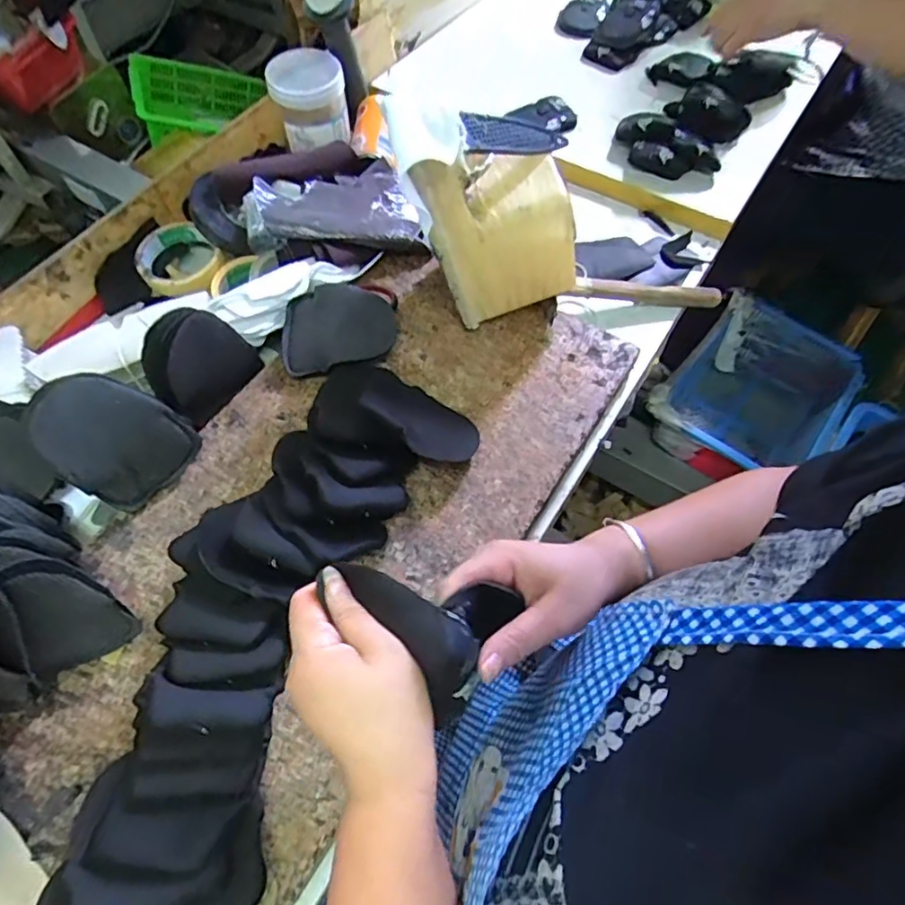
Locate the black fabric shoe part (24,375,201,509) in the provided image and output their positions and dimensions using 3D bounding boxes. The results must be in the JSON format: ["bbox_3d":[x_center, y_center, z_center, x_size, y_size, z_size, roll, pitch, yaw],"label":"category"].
[{"bbox_3d":[-0.270,-0.011,0.454,0.034,0.112,0.085,18,70,48],"label":"black fabric shoe part"}]

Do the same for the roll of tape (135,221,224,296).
[{"bbox_3d":[-0.295,-0.208,0.614,0.081,0.020,0.097,-28,64,-16],"label":"roll of tape"}]

